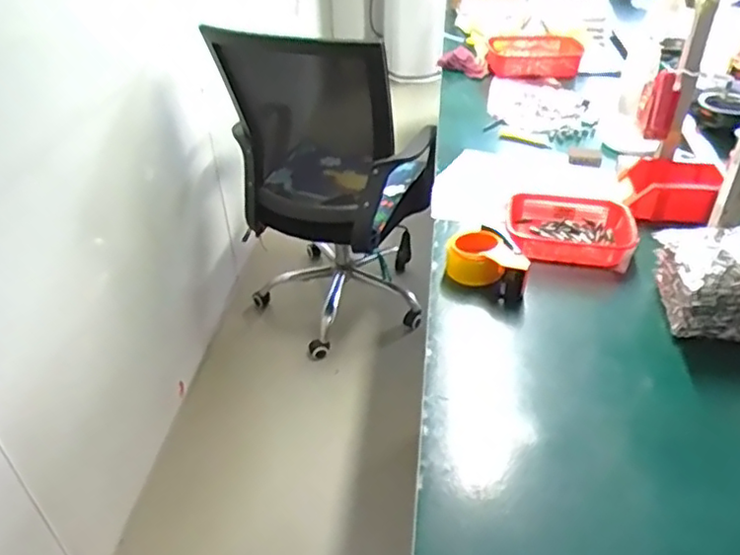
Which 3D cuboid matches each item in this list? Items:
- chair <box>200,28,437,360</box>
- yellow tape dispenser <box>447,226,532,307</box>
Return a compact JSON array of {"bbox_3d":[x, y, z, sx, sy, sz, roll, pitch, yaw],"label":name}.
[{"bbox_3d":[-0.123,-0.287,1.860,0.559,0.967,0.629,-6,38,-6],"label":"chair"},{"bbox_3d":[0.197,-0.026,1.014,0.138,0.069,0.105,17,41,21],"label":"yellow tape dispenser"}]

